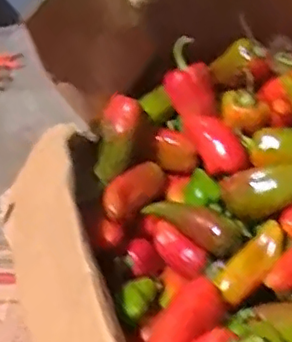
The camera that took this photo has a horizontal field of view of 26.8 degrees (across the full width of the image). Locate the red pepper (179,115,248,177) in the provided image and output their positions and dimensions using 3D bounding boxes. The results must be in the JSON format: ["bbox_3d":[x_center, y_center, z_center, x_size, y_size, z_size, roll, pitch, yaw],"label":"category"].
[{"bbox_3d":[0.062,-0.025,0.559,0.026,0.033,0.088,-13,36,-17],"label":"red pepper"}]

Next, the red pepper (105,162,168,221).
[{"bbox_3d":[-0.013,0.020,0.545,0.023,0.031,0.090,17,26,25],"label":"red pepper"}]

